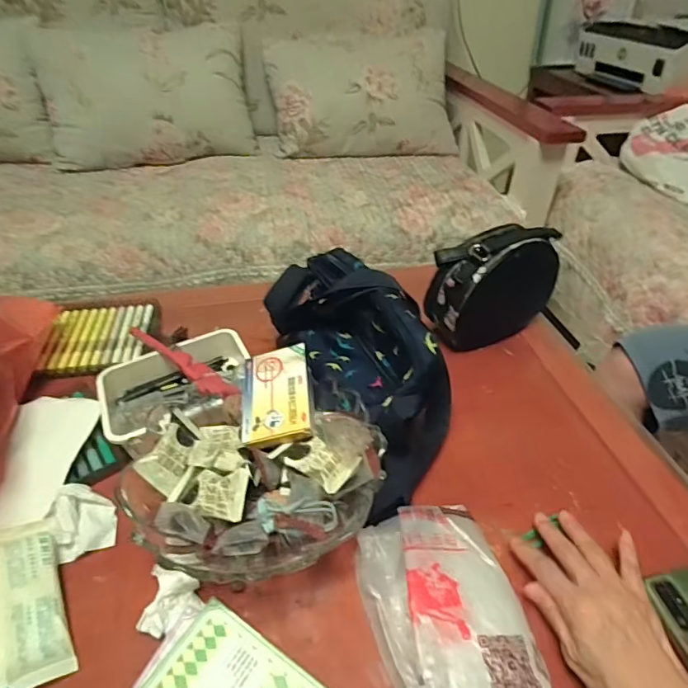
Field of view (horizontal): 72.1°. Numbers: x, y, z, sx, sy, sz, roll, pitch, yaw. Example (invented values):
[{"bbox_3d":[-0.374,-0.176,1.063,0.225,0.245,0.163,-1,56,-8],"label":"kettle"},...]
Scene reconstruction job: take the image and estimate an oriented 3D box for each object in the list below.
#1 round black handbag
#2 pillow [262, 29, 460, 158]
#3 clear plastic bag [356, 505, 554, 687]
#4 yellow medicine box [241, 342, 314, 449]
[{"bbox_3d":[0.209,-0.085,0.653,0.178,0.143,0.072,-23,46,-25],"label":"round black handbag"},{"bbox_3d":[0.069,-0.750,1.443,0.565,0.364,0.138,-12,18,-13],"label":"pillow"},{"bbox_3d":[0.088,0.222,0.353,0.119,0.044,0.217,-7,41,-9],"label":"clear plastic bag"},{"bbox_3d":[-0.064,0.050,0.466,0.070,0.016,0.103,-15,50,11],"label":"yellow medicine box"}]

